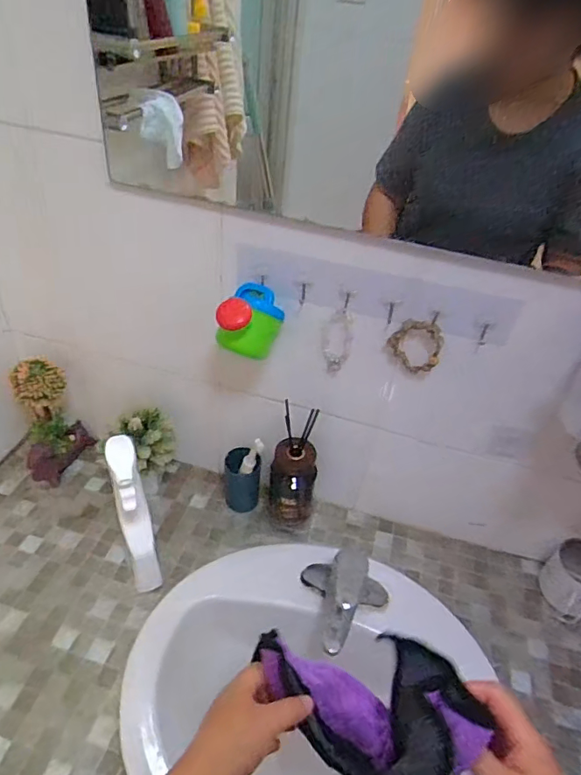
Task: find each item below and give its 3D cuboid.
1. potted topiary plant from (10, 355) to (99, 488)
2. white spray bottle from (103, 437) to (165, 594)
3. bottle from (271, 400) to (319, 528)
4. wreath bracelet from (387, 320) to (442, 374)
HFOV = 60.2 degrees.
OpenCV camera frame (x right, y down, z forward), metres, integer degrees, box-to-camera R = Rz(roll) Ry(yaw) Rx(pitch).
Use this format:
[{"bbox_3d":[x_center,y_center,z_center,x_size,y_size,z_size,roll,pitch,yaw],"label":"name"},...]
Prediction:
[{"bbox_3d":[-0.402,0.058,0.828,0.085,0.199,0.097,5,41,-3],"label":"potted topiary plant"},{"bbox_3d":[-0.207,0.182,0.674,0.036,0.251,0.095,-13,45,-22],"label":"white spray bottle"},{"bbox_3d":[0.006,0.128,0.771,0.072,0.217,0.076,8,41,0],"label":"bottle"},{"bbox_3d":[0.157,-0.052,0.633,0.064,0.081,0.023,17,42,10],"label":"wreath bracelet"}]

